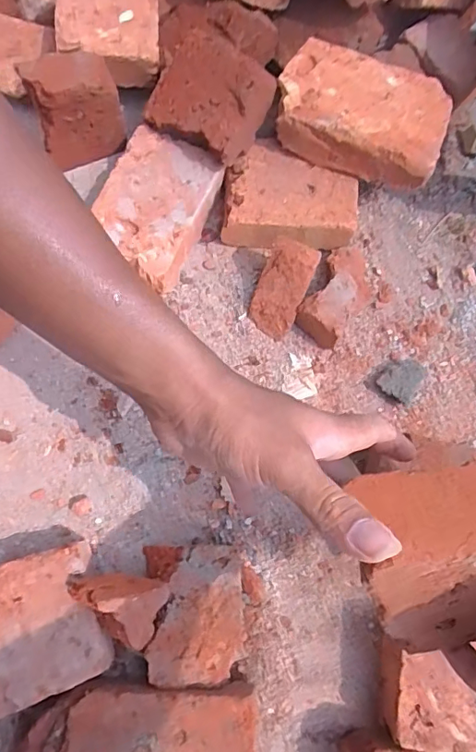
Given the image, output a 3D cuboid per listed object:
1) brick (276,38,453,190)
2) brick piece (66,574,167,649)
[{"bbox_3d":[0.125,-0.261,0.530,0.163,0.060,0.101,22,74,4],"label":"brick"},{"bbox_3d":[-0.098,0.174,0.399,0.074,0.035,0.049,23,74,5],"label":"brick piece"}]

